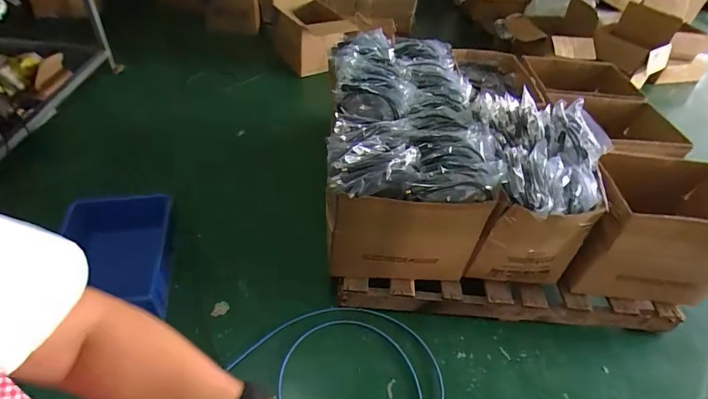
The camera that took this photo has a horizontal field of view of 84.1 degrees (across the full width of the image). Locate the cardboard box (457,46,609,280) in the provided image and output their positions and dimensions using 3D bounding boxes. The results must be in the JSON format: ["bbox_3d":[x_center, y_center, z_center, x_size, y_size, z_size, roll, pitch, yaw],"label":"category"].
[{"bbox_3d":[0.603,-0.051,1.414,0.370,0.458,0.525,4,45,-4],"label":"cardboard box"}]

